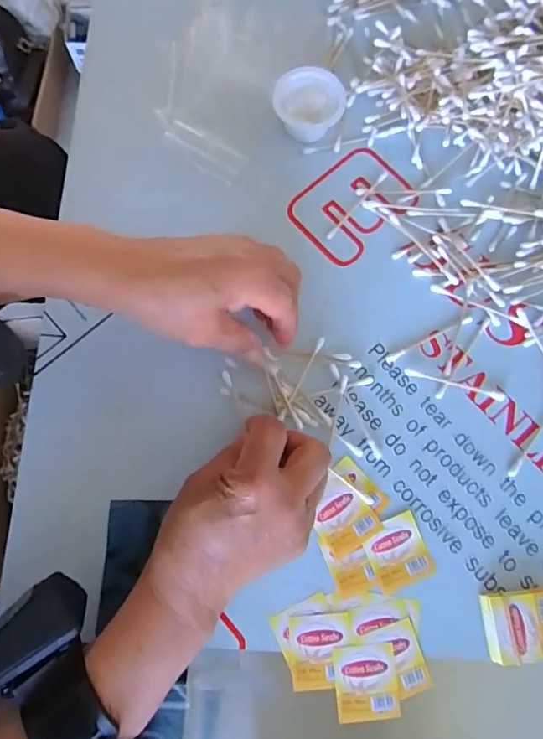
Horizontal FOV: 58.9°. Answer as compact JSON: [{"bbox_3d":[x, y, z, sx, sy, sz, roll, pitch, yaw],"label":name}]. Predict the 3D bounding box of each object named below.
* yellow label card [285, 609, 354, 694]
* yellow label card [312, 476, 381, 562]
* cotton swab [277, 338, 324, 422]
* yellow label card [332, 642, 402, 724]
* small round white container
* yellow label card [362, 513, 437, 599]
[{"bbox_3d":[0.032,0.180,0.307,0.040,0.004,0.042,-6,79,-2],"label":"yellow label card"},{"bbox_3d":[0.048,0.100,0.326,0.039,0.004,0.042,-32,81,-7],"label":"yellow label card"},{"bbox_3d":[0.022,0.006,0.342,0.005,0.006,0.067,28,79,4],"label":"cotton swab"},{"bbox_3d":[0.060,0.198,0.303,0.039,0.004,0.042,-5,79,-2],"label":"yellow label card"},{"bbox_3d":[0.029,-0.210,0.383,0.054,0.028,0.048,4,78,0],"label":"small round white container"},{"bbox_3d":[0.085,0.123,0.321,0.039,0.005,0.042,-23,80,-6],"label":"yellow label card"}]

